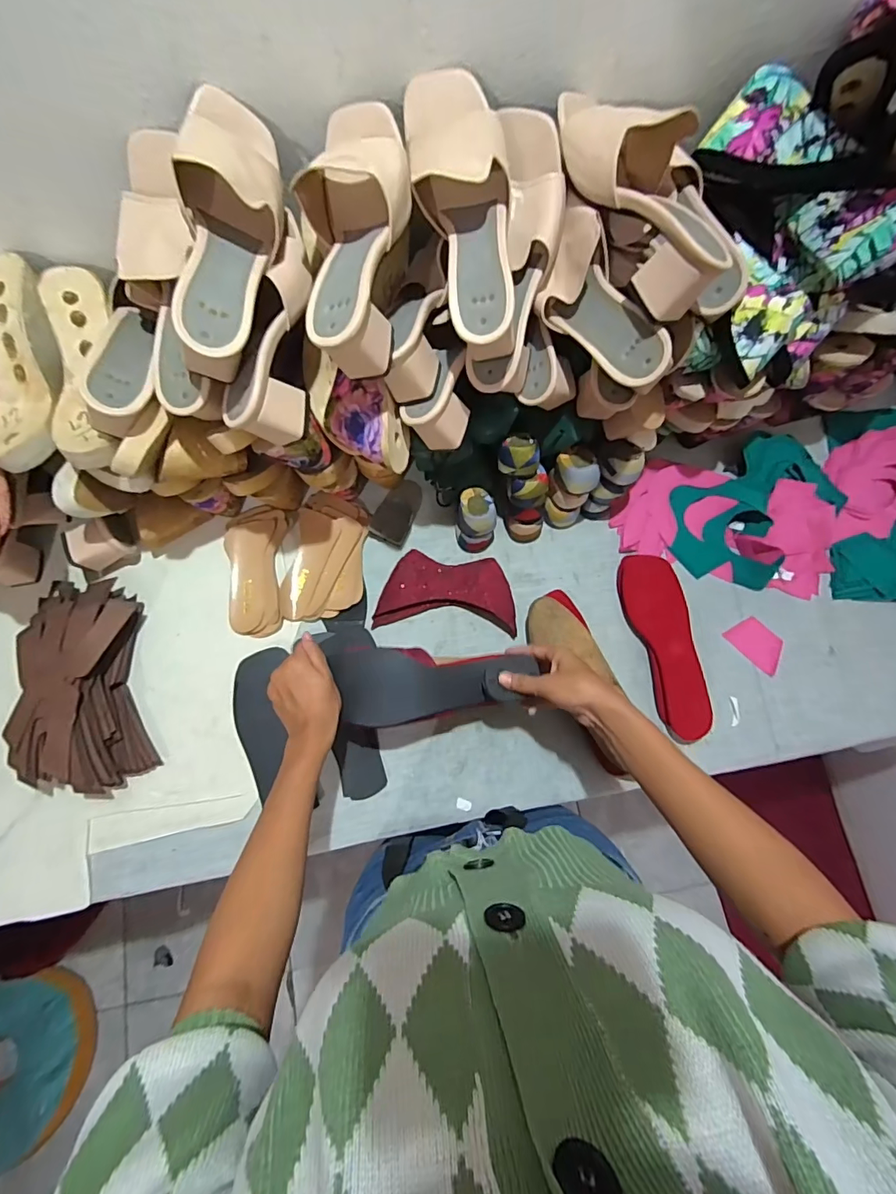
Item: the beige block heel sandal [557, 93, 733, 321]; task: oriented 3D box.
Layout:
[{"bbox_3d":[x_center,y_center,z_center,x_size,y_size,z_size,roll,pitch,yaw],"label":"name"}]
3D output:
[{"bbox_3d":[0.174,-0.367,0.432,0.097,0.073,0.223,-23,78,-6],"label":"beige block heel sandal"}]

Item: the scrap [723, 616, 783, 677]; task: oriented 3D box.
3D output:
[{"bbox_3d":[0.435,0.065,0.675,0.057,0.005,0.079,-43,77,-15],"label":"scrap"}]

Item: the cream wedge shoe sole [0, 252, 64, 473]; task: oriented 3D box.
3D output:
[{"bbox_3d":[-0.464,-0.243,0.511,0.085,0.054,0.222,-5,77,-2],"label":"cream wedge shoe sole"}]

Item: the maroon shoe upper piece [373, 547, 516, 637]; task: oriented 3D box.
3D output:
[{"bbox_3d":[-0.001,-0.008,0.667,0.191,0.025,0.104,3,77,-1],"label":"maroon shoe upper piece"}]

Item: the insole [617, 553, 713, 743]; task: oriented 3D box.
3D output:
[{"bbox_3d":[0.298,0.062,0.650,0.077,0.030,0.245,-14,78,-4],"label":"insole"}]

